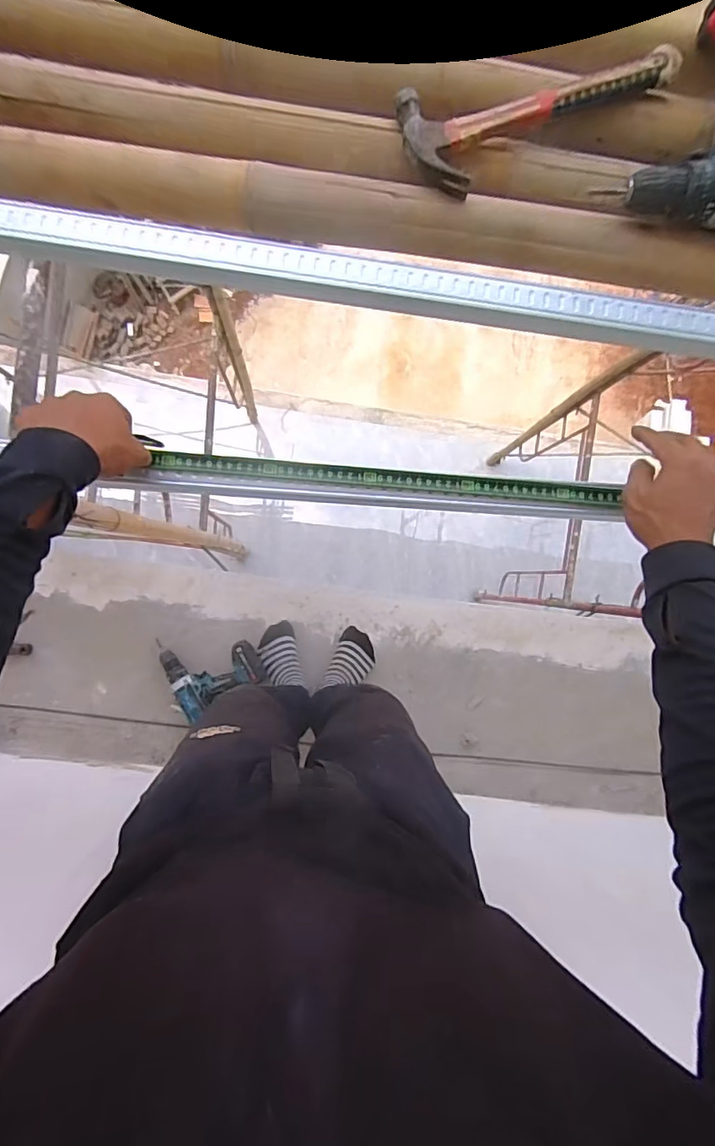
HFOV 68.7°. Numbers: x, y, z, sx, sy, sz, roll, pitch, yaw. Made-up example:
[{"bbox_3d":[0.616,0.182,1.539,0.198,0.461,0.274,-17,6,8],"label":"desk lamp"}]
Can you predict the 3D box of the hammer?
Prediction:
[{"bbox_3d":[0.170,-0.460,0.506,0.265,0.031,0.104,-28,93,-4],"label":"hammer"}]

